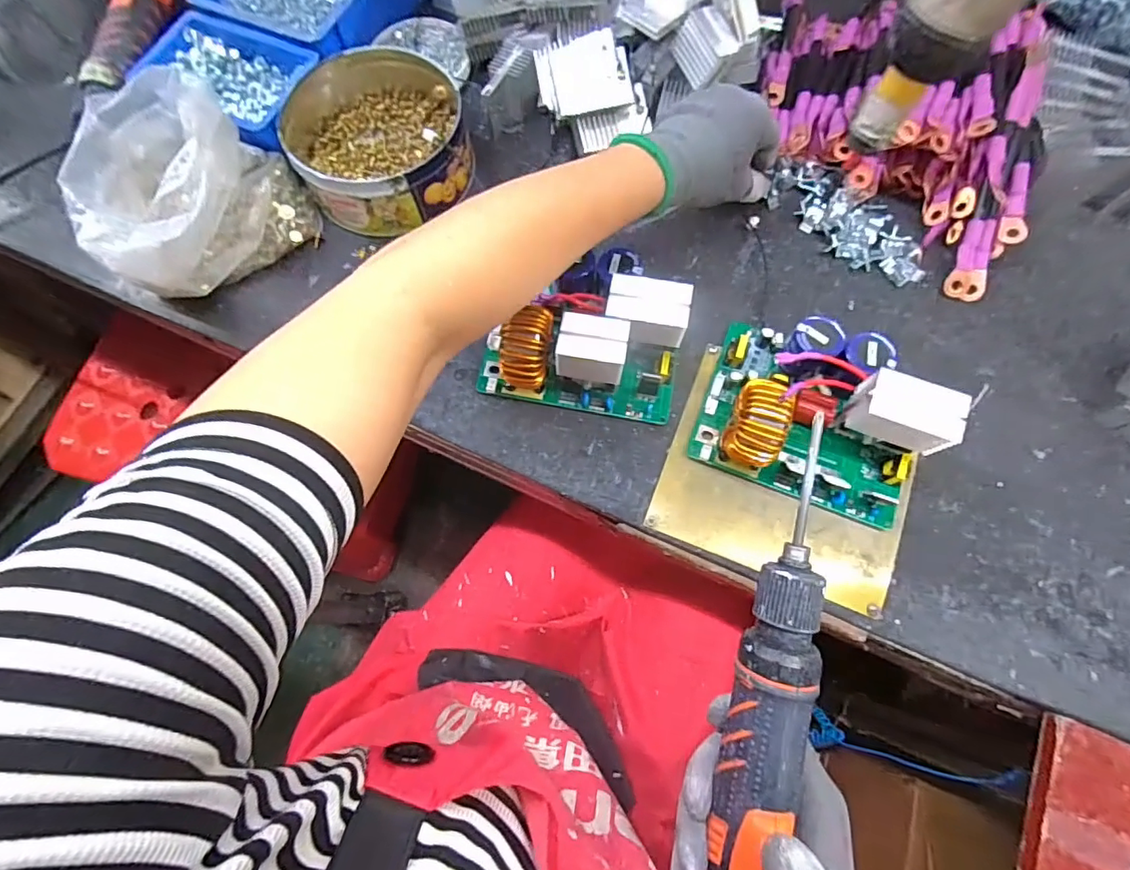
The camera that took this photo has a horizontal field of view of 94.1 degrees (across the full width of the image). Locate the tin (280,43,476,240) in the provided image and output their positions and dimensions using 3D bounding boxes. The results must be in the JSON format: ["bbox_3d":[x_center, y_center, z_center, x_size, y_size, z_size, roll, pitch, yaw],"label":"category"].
[{"bbox_3d":[-0.161,-0.259,0.459,0.148,0.051,0.158,-29,73,-7],"label":"tin"}]

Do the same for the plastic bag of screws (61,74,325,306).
[{"bbox_3d":[-0.298,-0.192,0.413,0.140,0.088,0.147,43,78,14],"label":"plastic bag of screws"}]

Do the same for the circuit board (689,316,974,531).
[{"bbox_3d":[0.178,-0.021,0.366,0.144,0.073,0.117,20,74,8],"label":"circuit board"}]

